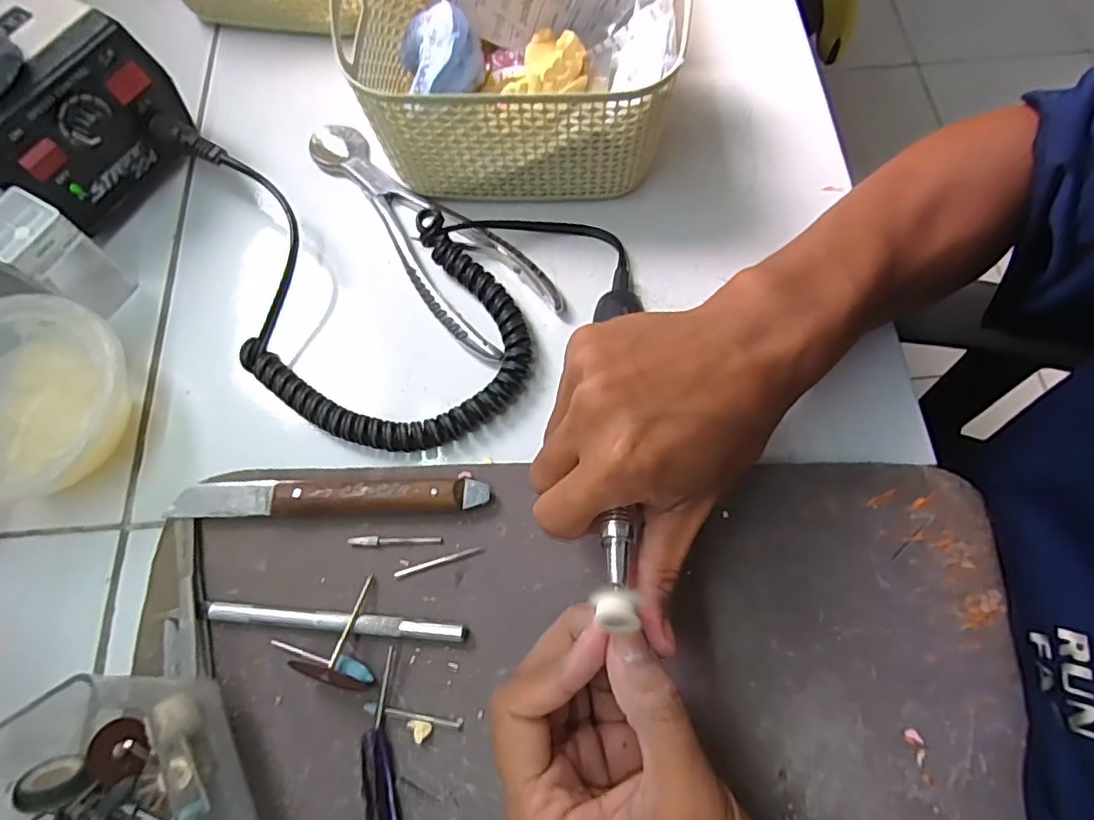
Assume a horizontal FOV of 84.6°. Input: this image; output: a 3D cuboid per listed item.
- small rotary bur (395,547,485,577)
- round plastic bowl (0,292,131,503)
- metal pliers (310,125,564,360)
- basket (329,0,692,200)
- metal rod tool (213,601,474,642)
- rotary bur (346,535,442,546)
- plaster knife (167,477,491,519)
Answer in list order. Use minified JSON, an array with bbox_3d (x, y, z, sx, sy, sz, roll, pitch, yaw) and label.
[{"bbox_3d":[-0.050,0.070,0.280,0.042,0.004,0.004,-16,69,-5],"label":"small rotary bur"},{"bbox_3d":[-0.255,-0.002,0.294,0.100,0.040,0.096,0,69,1],"label":"round plastic bowl"},{"bbox_3d":[-0.075,-0.106,0.345,0.059,0.010,0.191,-42,73,-14],"label":"metal pliers"},{"bbox_3d":[-0.017,-0.185,0.330,0.167,0.091,0.118,0,69,2],"label":"basket"},{"bbox_3d":[-0.094,0.095,0.270,0.116,0.007,0.008,4,69,3],"label":"metal rod tool"},{"bbox_3d":[-0.072,0.062,0.284,0.044,0.004,0.005,-1,69,1],"label":"rotary bur"},{"bbox_3d":[-0.103,0.041,0.287,0.147,0.014,0.018,-1,69,1],"label":"plaster knife"}]

